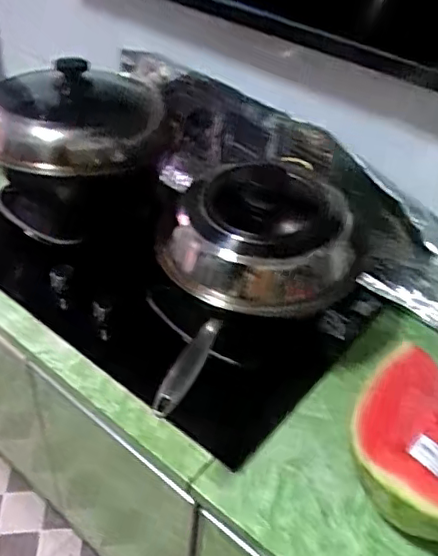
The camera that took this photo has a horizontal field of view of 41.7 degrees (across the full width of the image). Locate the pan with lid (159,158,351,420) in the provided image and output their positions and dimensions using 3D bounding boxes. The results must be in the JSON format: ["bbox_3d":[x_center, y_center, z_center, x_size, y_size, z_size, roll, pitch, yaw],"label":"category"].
[{"bbox_3d":[0.057,-0.055,0.863,0.275,0.133,0.269,-4,43,-9],"label":"pan with lid"}]

